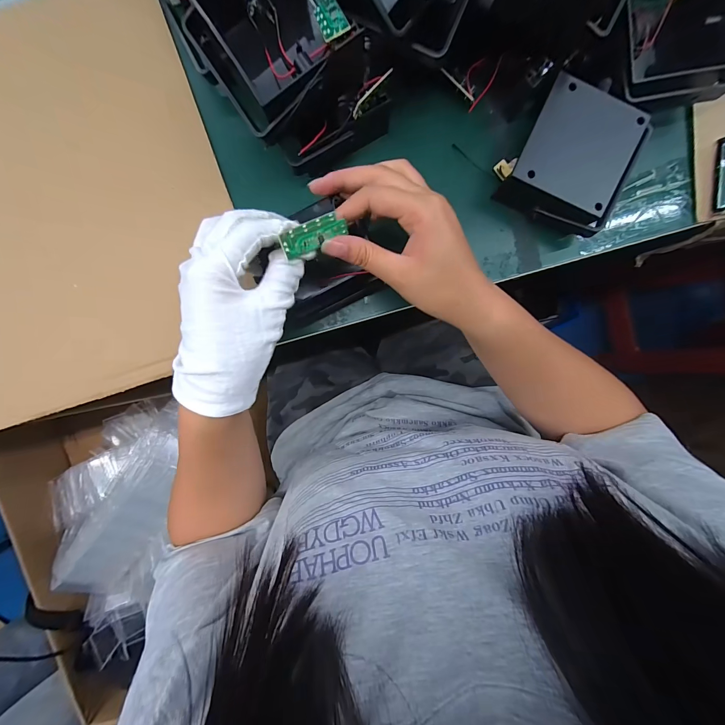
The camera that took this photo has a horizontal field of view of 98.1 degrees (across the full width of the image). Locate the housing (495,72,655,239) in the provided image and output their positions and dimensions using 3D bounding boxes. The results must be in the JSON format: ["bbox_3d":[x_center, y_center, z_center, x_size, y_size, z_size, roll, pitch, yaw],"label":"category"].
[{"bbox_3d":[0.173,-0.164,0.263,0.089,0.041,0.091,23,95,-4],"label":"housing"}]

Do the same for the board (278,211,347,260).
[{"bbox_3d":[-0.031,-0.083,0.205,0.046,0.004,0.017,-34,126,-20],"label":"board"}]

